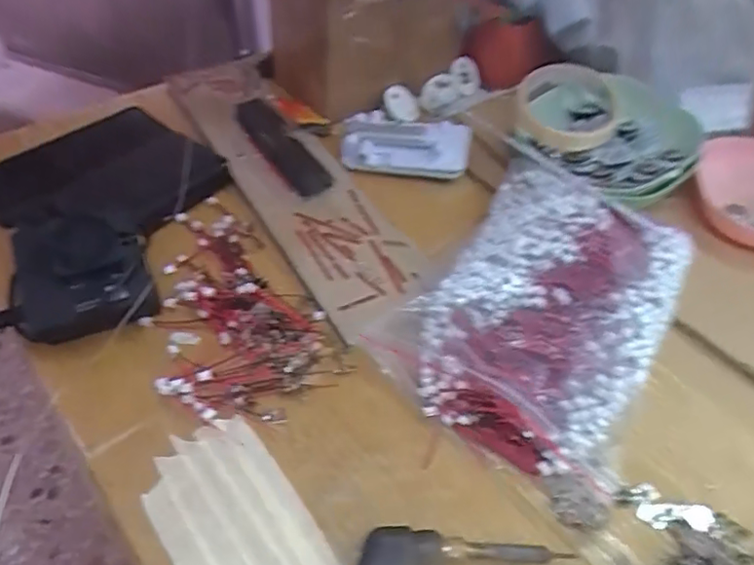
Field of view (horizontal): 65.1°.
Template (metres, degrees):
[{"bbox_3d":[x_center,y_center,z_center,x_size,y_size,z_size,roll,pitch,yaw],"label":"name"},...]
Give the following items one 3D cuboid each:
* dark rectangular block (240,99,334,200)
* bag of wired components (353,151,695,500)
[{"bbox_3d":[-0.088,-0.123,0.524,0.029,0.029,0.149,-23,51,-19],"label":"dark rectangular block"},{"bbox_3d":[0.111,0.008,0.401,0.151,0.053,0.217,24,52,21],"label":"bag of wired components"}]

